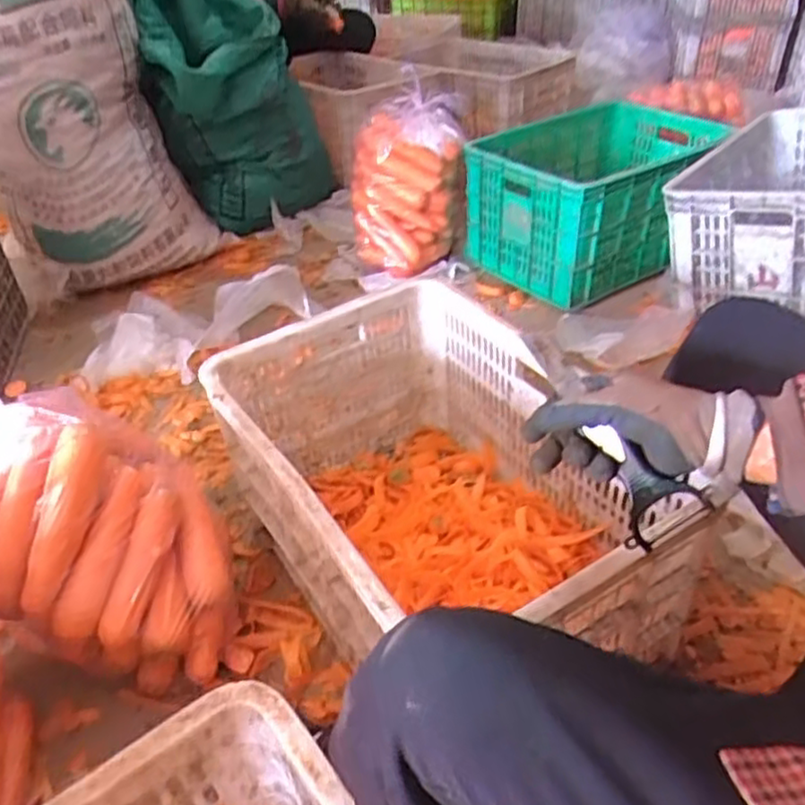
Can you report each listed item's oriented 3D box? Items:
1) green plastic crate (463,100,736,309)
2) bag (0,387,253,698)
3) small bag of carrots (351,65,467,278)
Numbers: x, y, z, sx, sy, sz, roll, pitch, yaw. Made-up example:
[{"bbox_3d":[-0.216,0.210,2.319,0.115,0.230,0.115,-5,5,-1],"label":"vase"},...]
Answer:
[{"bbox_3d":[0.429,-0.466,1.530,0.550,0.230,0.383,-29,44,-28],"label":"green plastic crate"},{"bbox_3d":[-0.369,0.143,0.818,0.361,0.250,0.241,5,39,11],"label":"bag"},{"bbox_3d":[0.014,-0.456,1.503,0.239,0.332,0.216,-3,38,1],"label":"small bag of carrots"}]

